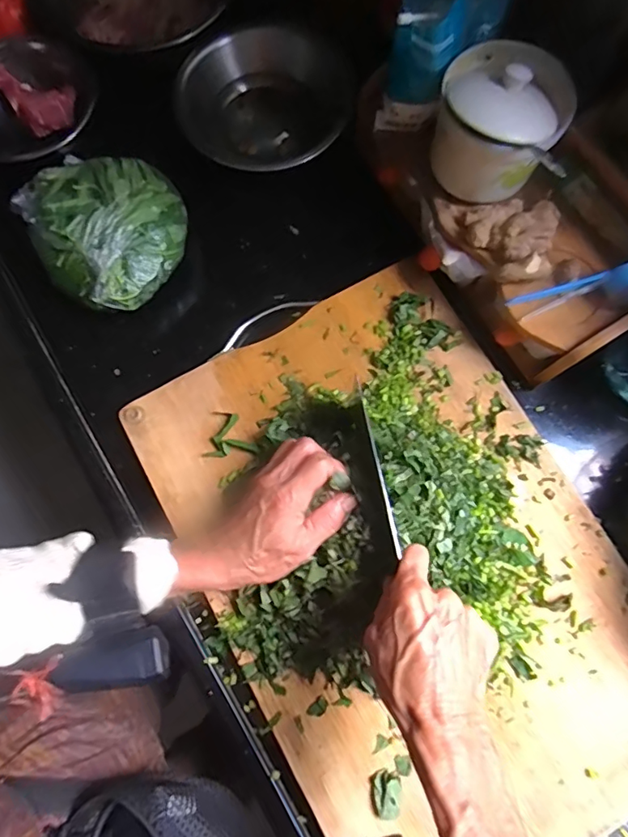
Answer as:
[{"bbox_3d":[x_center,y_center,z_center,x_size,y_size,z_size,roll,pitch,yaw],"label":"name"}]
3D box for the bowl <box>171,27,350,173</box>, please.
[{"bbox_3d":[-0.050,-0.332,0.536,0.172,0.045,0.148,7,78,1],"label":"bowl"}]

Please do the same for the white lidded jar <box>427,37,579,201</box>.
[{"bbox_3d":[0.149,-0.242,0.410,0.093,0.084,0.097,0,78,0],"label":"white lidded jar"}]

